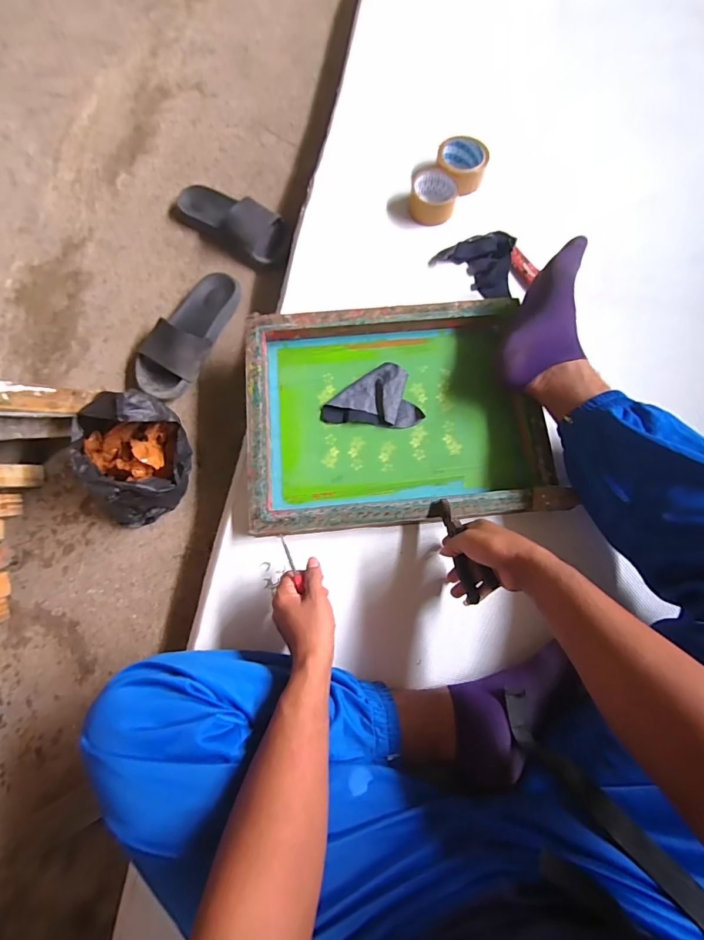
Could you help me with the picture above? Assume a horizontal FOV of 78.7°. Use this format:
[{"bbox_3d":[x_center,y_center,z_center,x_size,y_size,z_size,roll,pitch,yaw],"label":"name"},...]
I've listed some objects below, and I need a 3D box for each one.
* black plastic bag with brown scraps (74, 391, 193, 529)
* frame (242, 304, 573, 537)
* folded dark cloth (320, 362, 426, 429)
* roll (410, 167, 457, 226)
[{"bbox_3d":[-0.336,-0.014,0.660,0.156,0.180,0.158,-10,75,-2],"label":"black plastic bag with brown scraps"},{"bbox_3d":[0.067,-0.094,0.695,0.461,0.050,0.362,-5,77,-1],"label":"frame"},{"bbox_3d":[0.029,-0.103,0.698,0.149,0.025,0.103,-23,78,-5],"label":"folded dark cloth"},{"bbox_3d":[0.151,-0.506,0.803,0.083,0.053,0.066,11,77,3],"label":"roll"}]

